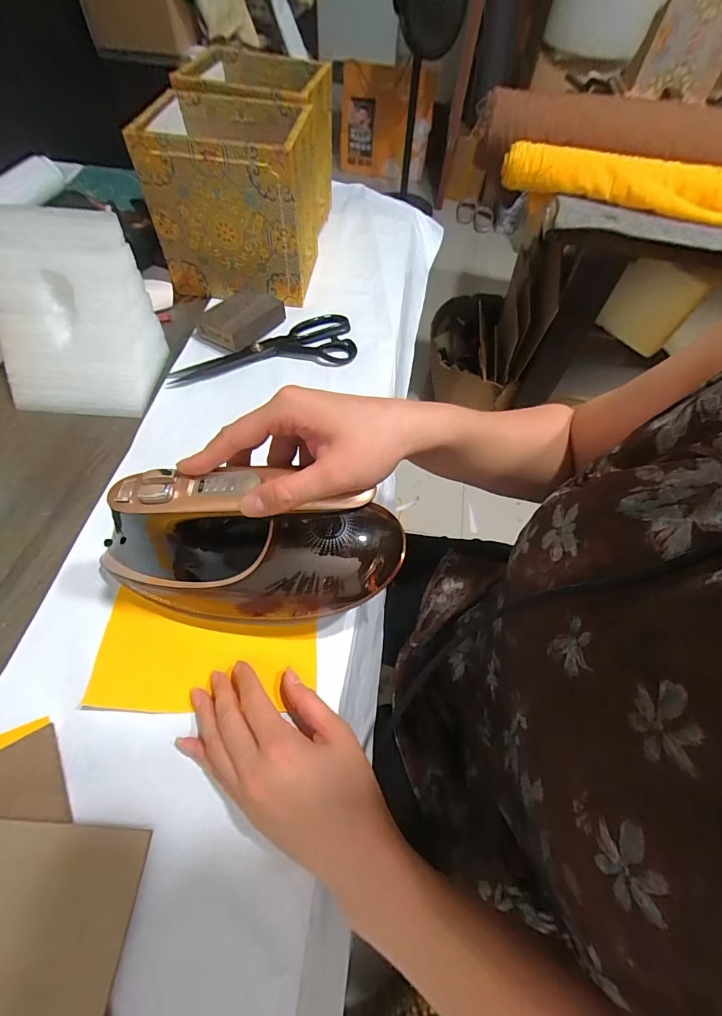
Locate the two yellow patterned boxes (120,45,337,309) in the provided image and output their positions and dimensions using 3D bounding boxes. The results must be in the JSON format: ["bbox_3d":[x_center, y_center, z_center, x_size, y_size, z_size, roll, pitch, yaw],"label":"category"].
[{"bbox_3d":[-0.157,-0.458,0.573,0.189,0.174,0.276,7,59,0],"label":"two yellow patterned boxes"}]

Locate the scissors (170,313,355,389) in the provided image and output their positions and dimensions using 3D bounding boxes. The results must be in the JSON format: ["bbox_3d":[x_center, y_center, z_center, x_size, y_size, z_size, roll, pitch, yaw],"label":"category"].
[{"bbox_3d":[-0.123,-0.203,0.522,0.239,0.010,0.088,-16,62,-13],"label":"scissors"}]

